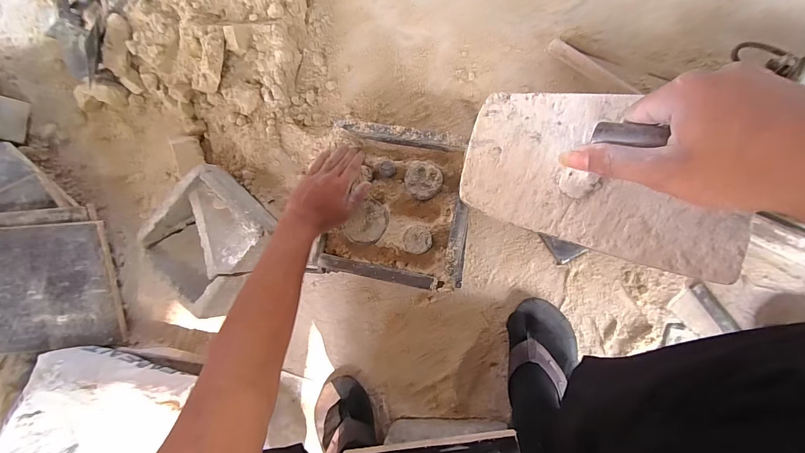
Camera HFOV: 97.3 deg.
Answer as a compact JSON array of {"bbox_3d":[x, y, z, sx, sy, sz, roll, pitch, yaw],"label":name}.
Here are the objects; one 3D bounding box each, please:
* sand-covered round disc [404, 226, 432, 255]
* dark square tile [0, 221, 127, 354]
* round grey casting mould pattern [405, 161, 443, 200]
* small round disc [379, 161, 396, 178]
[{"bbox_3d":[0.024,0.020,0.549,0.043,0.008,0.042,-1,82,5],"label":"sand-covered round disc"},{"bbox_3d":[-0.697,0.123,0.688,0.247,0.026,0.248,-4,101,-8],"label":"dark square tile"},{"bbox_3d":[0.034,-0.073,0.558,0.057,0.008,0.060,2,87,9],"label":"round grey casting mould pattern"},{"bbox_3d":[-0.024,-0.093,0.569,0.026,0.015,0.023,-23,81,2],"label":"small round disc"}]

